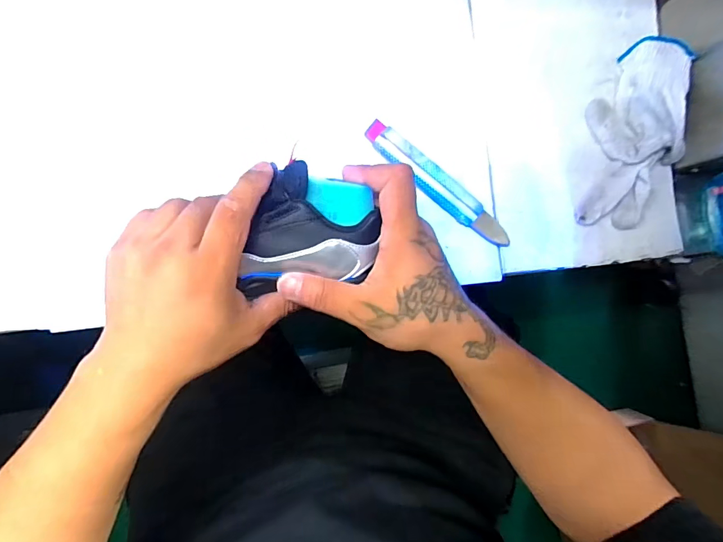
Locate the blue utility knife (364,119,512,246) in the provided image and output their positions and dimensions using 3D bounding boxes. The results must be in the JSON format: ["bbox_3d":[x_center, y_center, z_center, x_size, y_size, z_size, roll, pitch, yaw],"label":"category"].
[{"bbox_3d":[0.072,-0.077,0.393,0.163,0.014,0.025,38,85,-8],"label":"blue utility knife"}]

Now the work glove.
[{"bbox_3d":[0.270,-0.129,0.409,0.096,0.044,0.175,6,90,-9],"label":"work glove"}]

